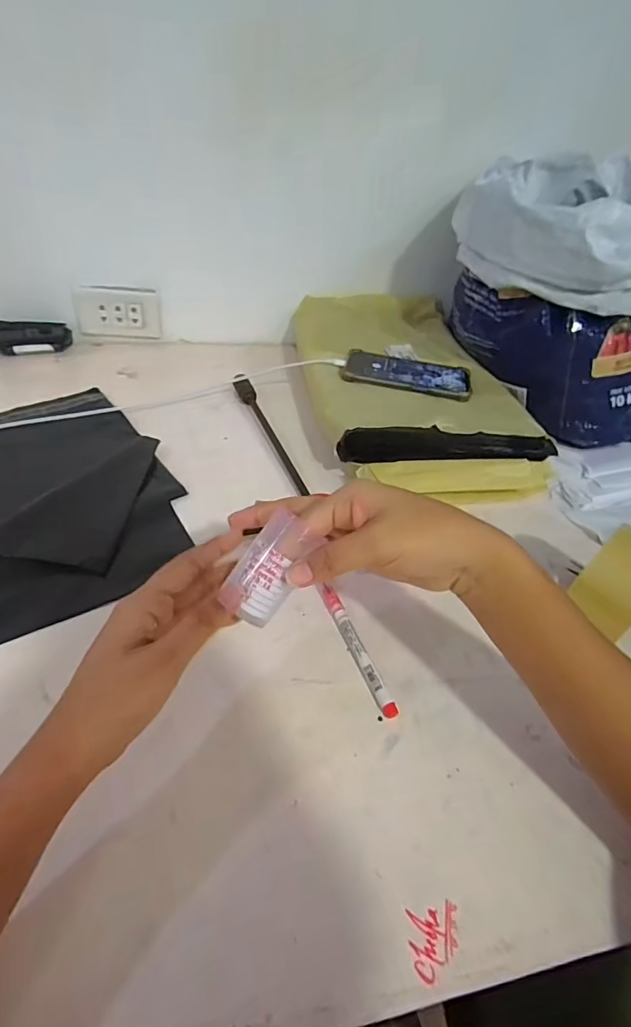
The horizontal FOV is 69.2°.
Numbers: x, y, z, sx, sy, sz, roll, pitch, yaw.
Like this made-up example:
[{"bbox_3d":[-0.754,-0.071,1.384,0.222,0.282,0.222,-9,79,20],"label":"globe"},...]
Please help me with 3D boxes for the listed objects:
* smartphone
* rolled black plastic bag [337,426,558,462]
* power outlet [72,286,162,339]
[{"bbox_3d":[0.121,-0.187,0.607,0.165,0.009,0.089,12,43,4],"label":"smartphone"},{"bbox_3d":[0.153,-0.074,0.517,0.253,0.035,0.024,1,43,-7],"label":"rolled black plastic bag"},{"bbox_3d":[-0.309,-0.310,0.722,0.123,0.079,0.019,-6,45,-14],"label":"power outlet"}]

